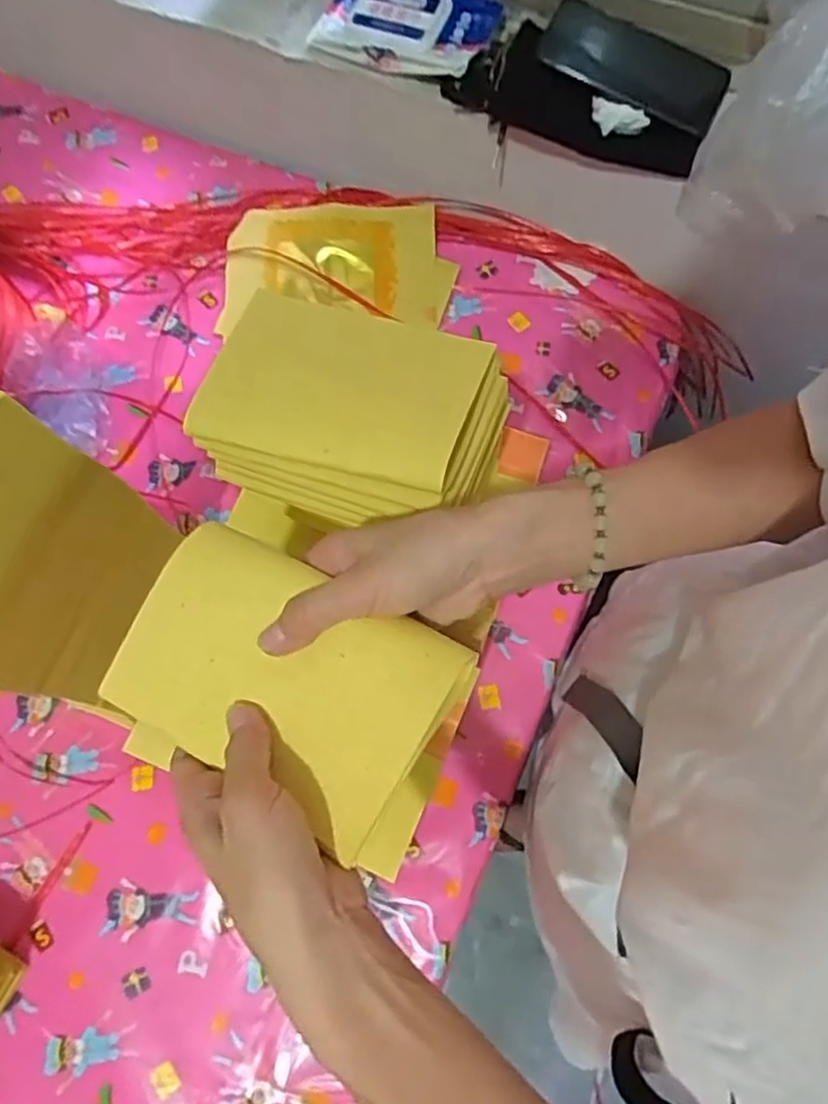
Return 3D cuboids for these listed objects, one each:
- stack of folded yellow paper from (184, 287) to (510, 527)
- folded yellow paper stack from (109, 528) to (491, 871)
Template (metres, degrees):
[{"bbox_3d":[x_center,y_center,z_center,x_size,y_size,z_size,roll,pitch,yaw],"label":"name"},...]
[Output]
[{"bbox_3d":[-0.037,-0.088,0.445,0.171,0.060,0.115,18,73,8],"label":"stack of folded yellow paper"},{"bbox_3d":[-0.067,0.058,0.340,0.163,0.032,0.105,27,75,10],"label":"folded yellow paper stack"}]

